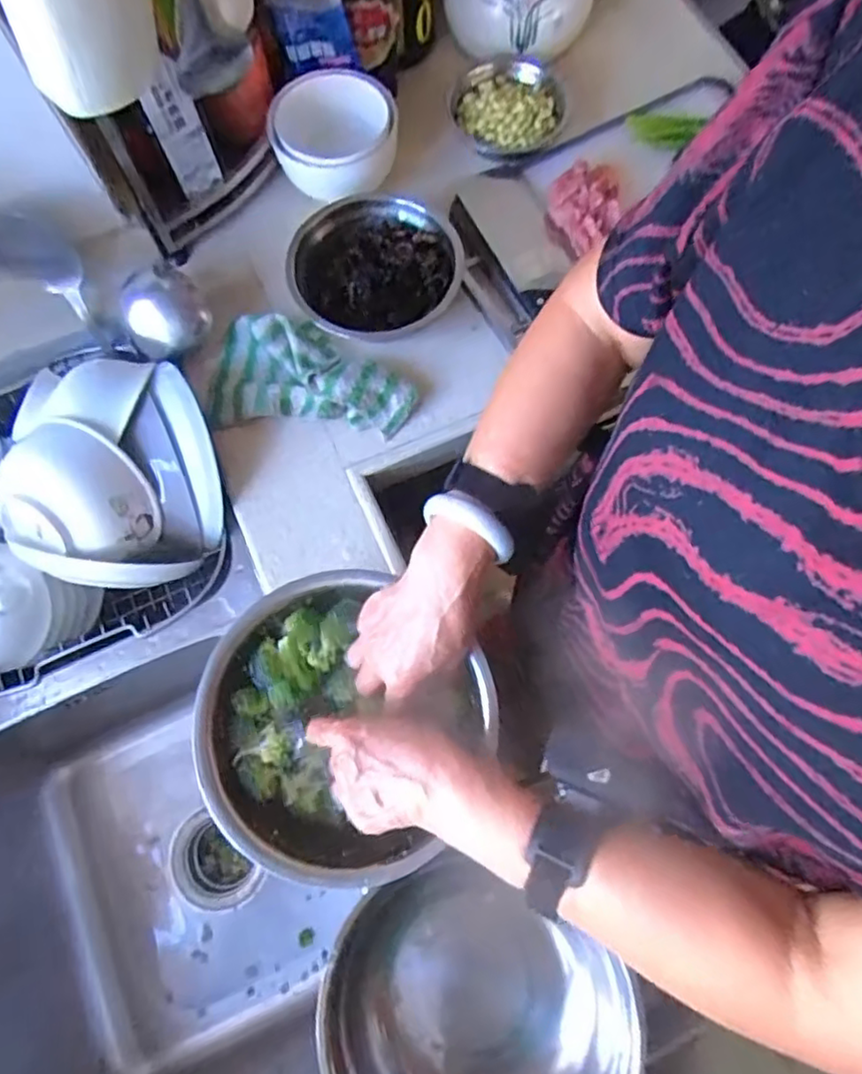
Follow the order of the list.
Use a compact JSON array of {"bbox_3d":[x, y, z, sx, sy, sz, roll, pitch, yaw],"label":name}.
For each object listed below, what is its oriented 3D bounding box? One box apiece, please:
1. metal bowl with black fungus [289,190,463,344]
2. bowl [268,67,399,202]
[{"bbox_3d":[-0.056,-0.280,0.659,0.179,0.049,0.166,0,73,1],"label":"metal bowl with black fungus"},{"bbox_3d":[-0.101,-0.433,0.693,0.119,0.066,0.139,40,77,12],"label":"bowl"}]

